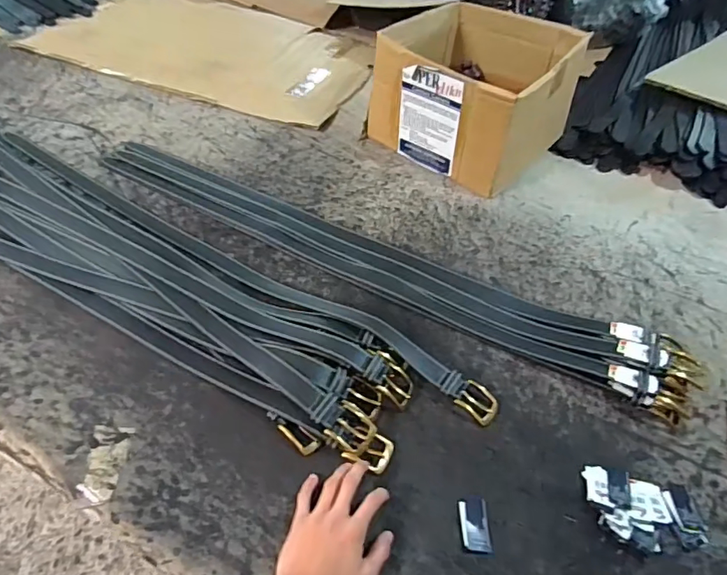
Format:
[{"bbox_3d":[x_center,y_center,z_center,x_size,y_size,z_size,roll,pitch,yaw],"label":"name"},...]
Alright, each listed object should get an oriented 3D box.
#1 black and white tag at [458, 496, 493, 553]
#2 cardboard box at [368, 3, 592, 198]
[{"bbox_3d":[0.131,0.278,0.598,0.034,0.005,0.062,3,46,-4],"label":"black and white tag"},{"bbox_3d":[0.232,-0.432,1.126,0.363,0.241,0.360,35,52,24],"label":"cardboard box"}]

